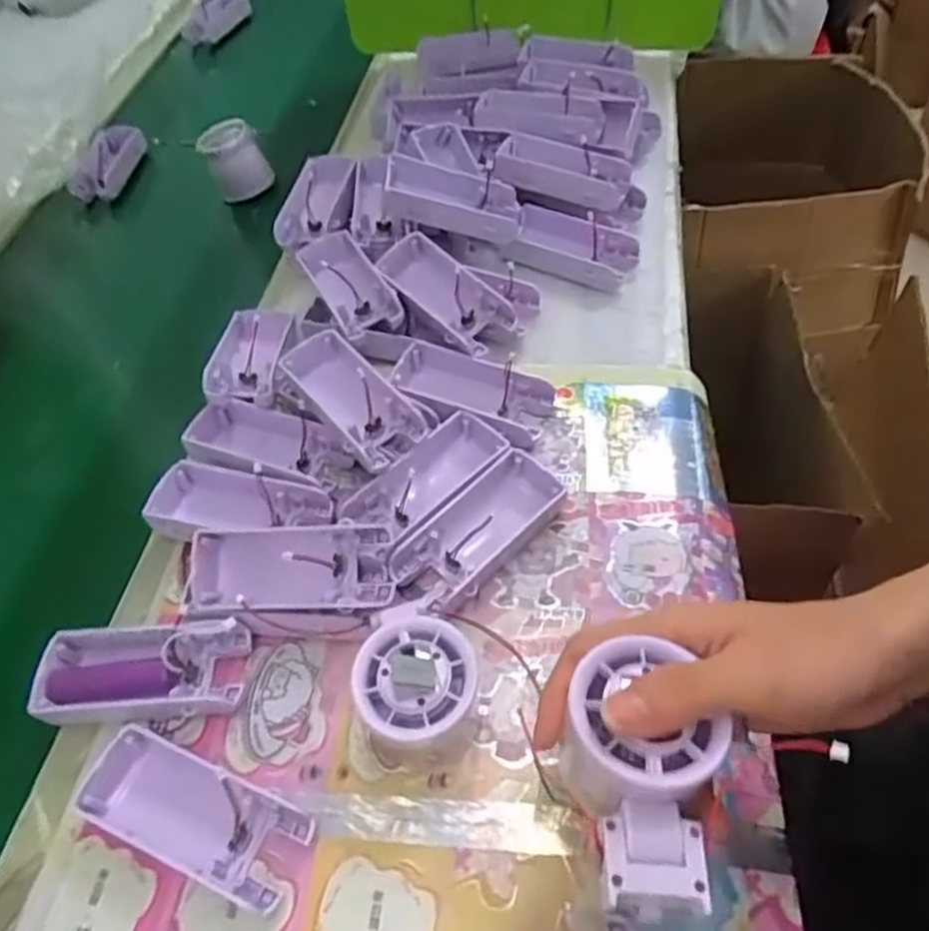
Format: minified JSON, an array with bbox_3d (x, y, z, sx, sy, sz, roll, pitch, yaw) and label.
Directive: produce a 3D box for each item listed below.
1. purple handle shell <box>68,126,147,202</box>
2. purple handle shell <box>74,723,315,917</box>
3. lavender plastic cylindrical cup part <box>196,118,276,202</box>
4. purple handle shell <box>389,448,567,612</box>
[{"bbox_3d":[-0.386,-0.330,0.766,0.048,0.027,0.112,1,53,9],"label":"purple handle shell"},{"bbox_3d":[-0.128,0.165,0.334,0.109,0.031,0.044,16,56,20],"label":"purple handle shell"},{"bbox_3d":[-0.229,-0.306,0.705,0.051,0.060,0.046,-32,58,-18],"label":"lavender plastic cylindrical cup part"},{"bbox_3d":[0.008,0.037,0.420,0.050,0.025,0.106,37,64,26],"label":"purple handle shell"}]

